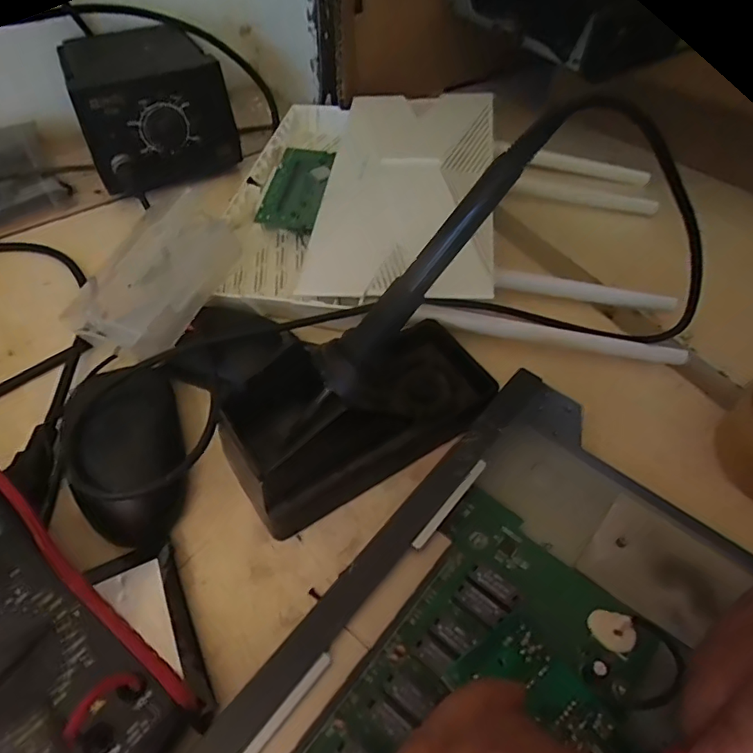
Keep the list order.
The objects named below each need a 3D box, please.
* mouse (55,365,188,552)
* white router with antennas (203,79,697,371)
[{"bbox_3d":[-0.134,0.041,0.294,0.055,0.033,0.100,-18,57,-16],"label":"mouse"},{"bbox_3d":[0.051,-0.140,0.417,0.316,0.053,0.256,7,54,1],"label":"white router with antennas"}]

